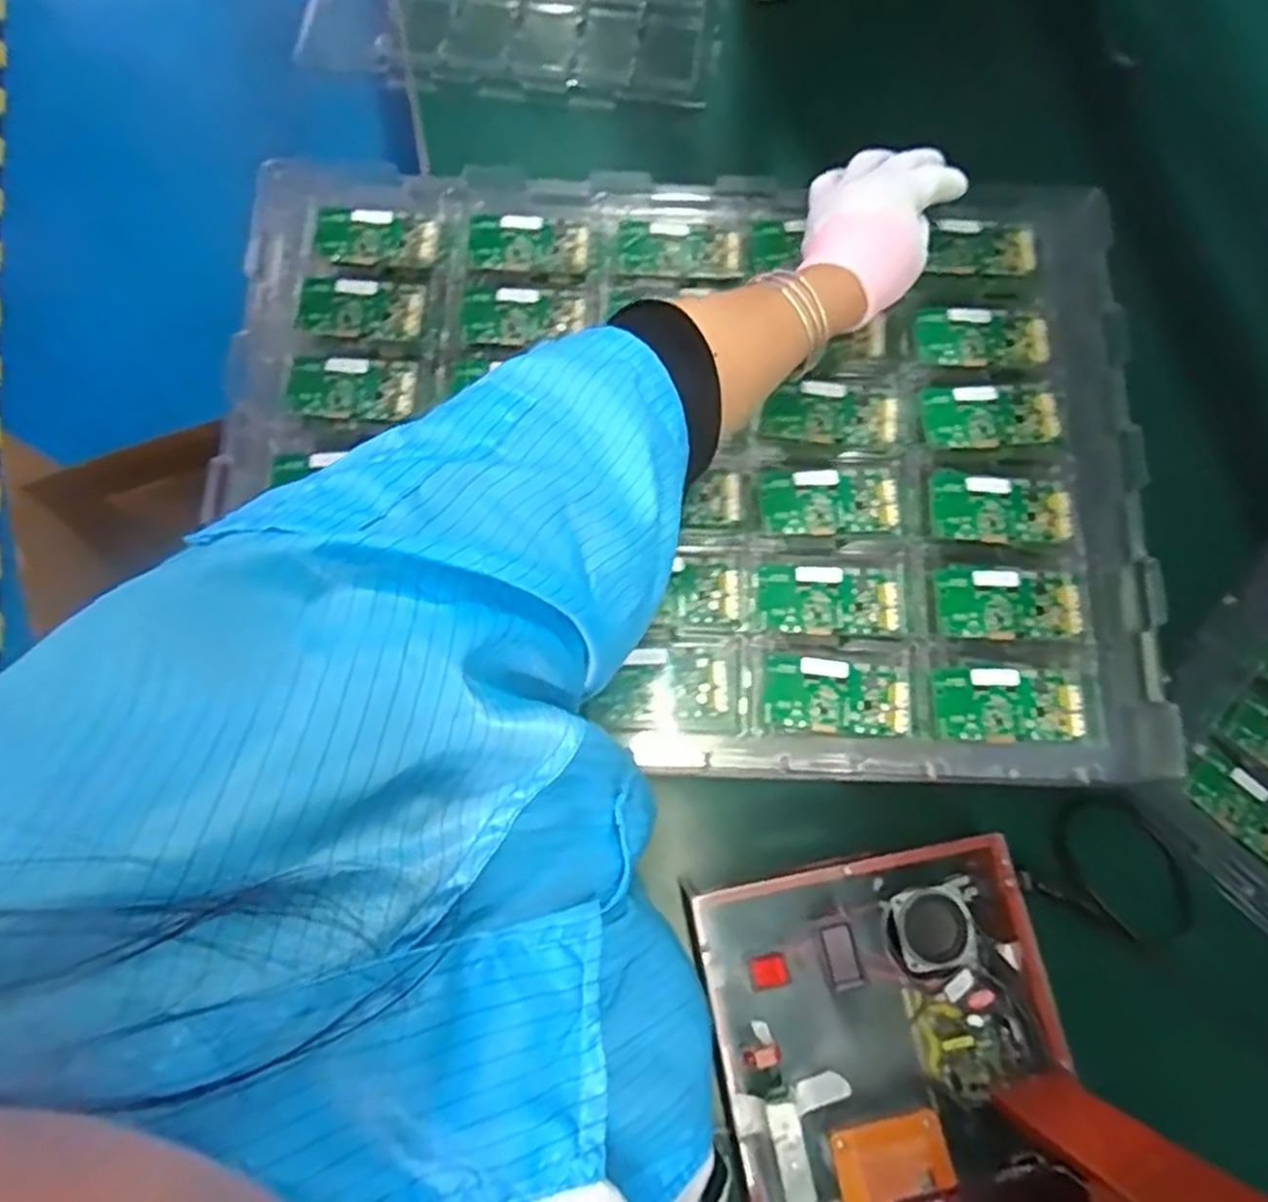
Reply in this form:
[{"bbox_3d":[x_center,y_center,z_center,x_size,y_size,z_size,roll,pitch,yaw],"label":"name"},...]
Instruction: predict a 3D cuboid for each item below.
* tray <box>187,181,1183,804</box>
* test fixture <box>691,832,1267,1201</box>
[{"bbox_3d":[0.033,-0.106,0.567,0.658,0.036,0.447,3,75,1],"label":"tray"},{"bbox_3d":[0.183,0.307,0.422,0.234,0.327,0.294,-11,75,-2],"label":"test fixture"}]

